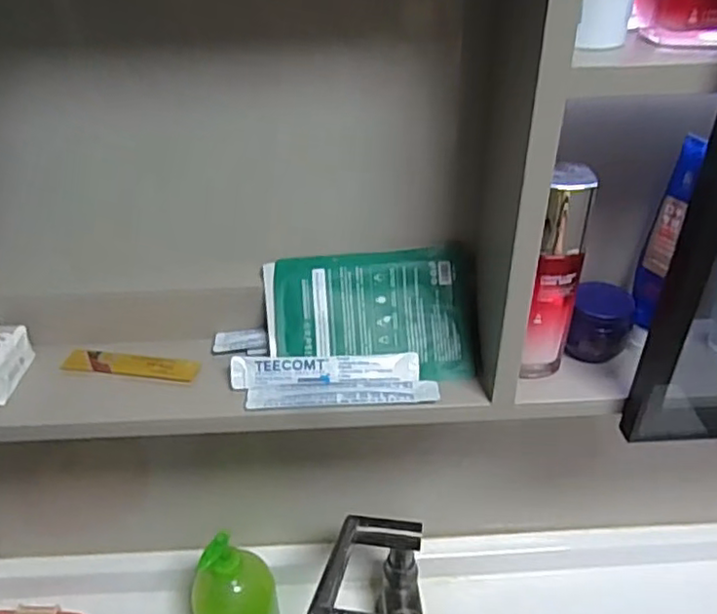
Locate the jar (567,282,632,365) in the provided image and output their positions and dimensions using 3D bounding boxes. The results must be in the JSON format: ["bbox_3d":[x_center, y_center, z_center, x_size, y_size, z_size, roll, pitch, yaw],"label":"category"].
[{"bbox_3d":[0.189,0.012,0.499,0.044,0.053,0.041,-1,36,1],"label":"jar"}]

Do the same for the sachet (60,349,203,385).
[{"bbox_3d":[-0.182,0.047,0.513,0.109,0.008,0.024,4,36,7],"label":"sachet"}]

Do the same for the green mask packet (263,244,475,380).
[{"bbox_3d":[0.008,0.008,0.505,0.159,0.102,0.012,-4,-9,-3],"label":"green mask packet"}]

